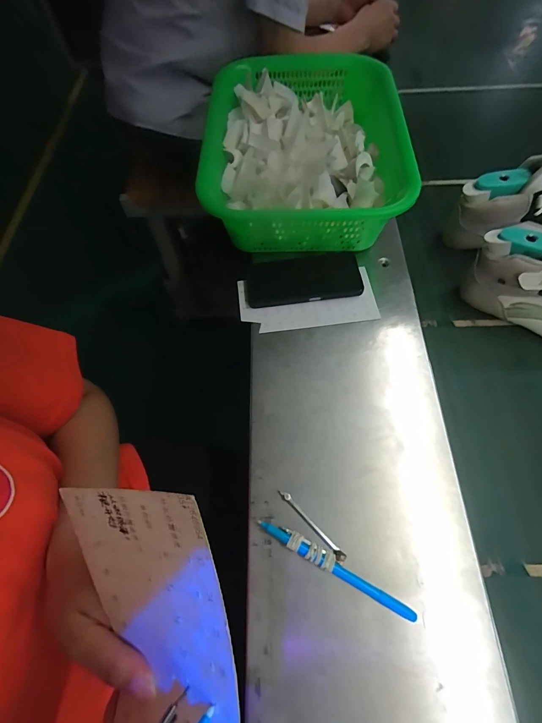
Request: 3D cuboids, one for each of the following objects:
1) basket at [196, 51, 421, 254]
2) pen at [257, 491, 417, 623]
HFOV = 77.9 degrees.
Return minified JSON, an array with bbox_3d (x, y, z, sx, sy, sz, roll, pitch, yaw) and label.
[{"bbox_3d":[0.049,-0.341,0.561,0.282,0.130,0.405,-1,64,0],"label":"basket"},{"bbox_3d":[0.066,0.200,0.338,0.162,0.013,0.041,33,69,16],"label":"pen"}]

